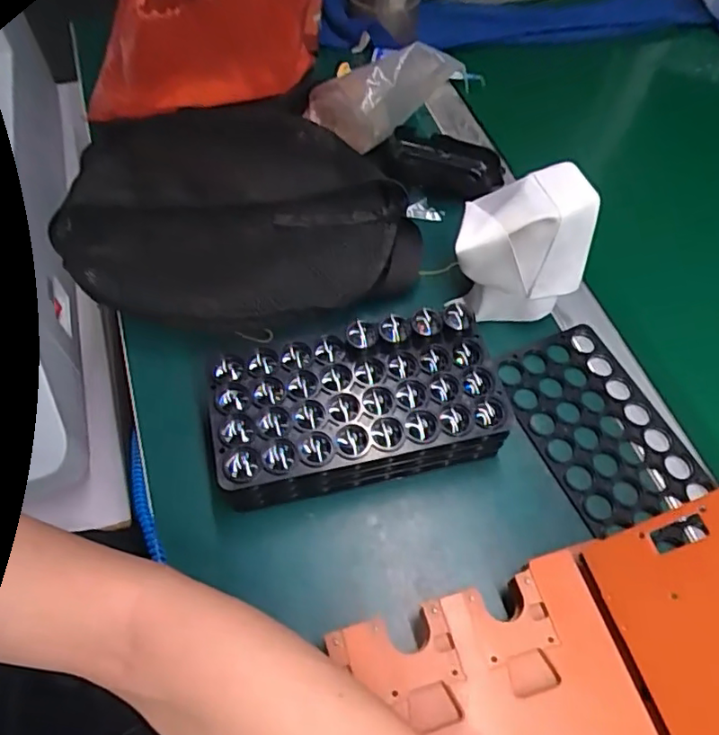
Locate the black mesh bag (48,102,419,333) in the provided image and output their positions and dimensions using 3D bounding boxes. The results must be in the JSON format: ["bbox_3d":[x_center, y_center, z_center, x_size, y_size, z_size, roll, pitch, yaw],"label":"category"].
[{"bbox_3d":[-0.117,-0.144,0.515,0.286,0.050,0.267,-19,62,-12],"label":"black mesh bag"}]

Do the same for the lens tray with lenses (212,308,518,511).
[{"bbox_3d":[-0.003,0.028,0.417,0.198,0.070,0.101,-11,60,-7],"label":"lens tray with lenses"}]

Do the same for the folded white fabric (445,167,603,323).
[{"bbox_3d":[0.125,-0.089,0.454,0.099,0.118,0.066,12,60,6],"label":"folded white fabric"}]

